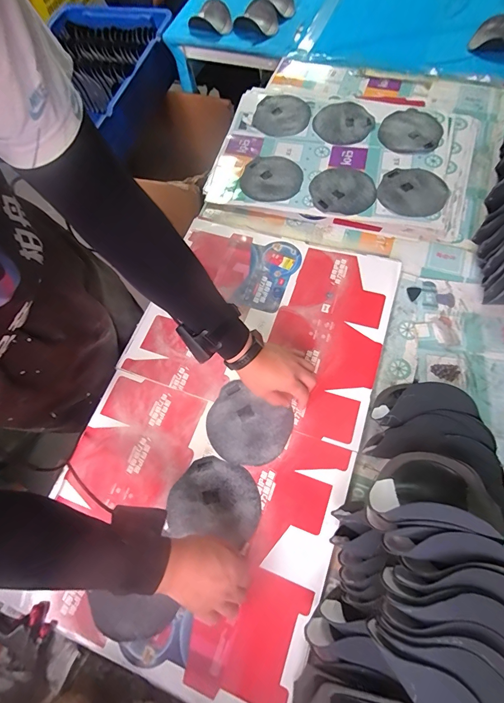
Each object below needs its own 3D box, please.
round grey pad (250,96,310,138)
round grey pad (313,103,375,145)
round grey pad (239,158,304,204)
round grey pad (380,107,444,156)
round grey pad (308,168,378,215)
[{"bbox_3d":[0.076,-0.617,0.902,0.145,0.013,0.138,12,69,8],"label":"round grey pad"},{"bbox_3d":[0.232,-0.588,0.876,0.141,0.009,0.155,-1,68,2],"label":"round grey pad"},{"bbox_3d":[0.046,-0.418,0.823,0.146,0.014,0.152,-1,68,2],"label":"round grey pad"},{"bbox_3d":[0.394,-0.545,0.845,0.142,0.010,0.171,33,73,15],"label":"round grey pad"},{"bbox_3d":[0.207,-0.369,0.787,0.146,0.009,0.139,-1,68,2],"label":"round grey pad"}]

